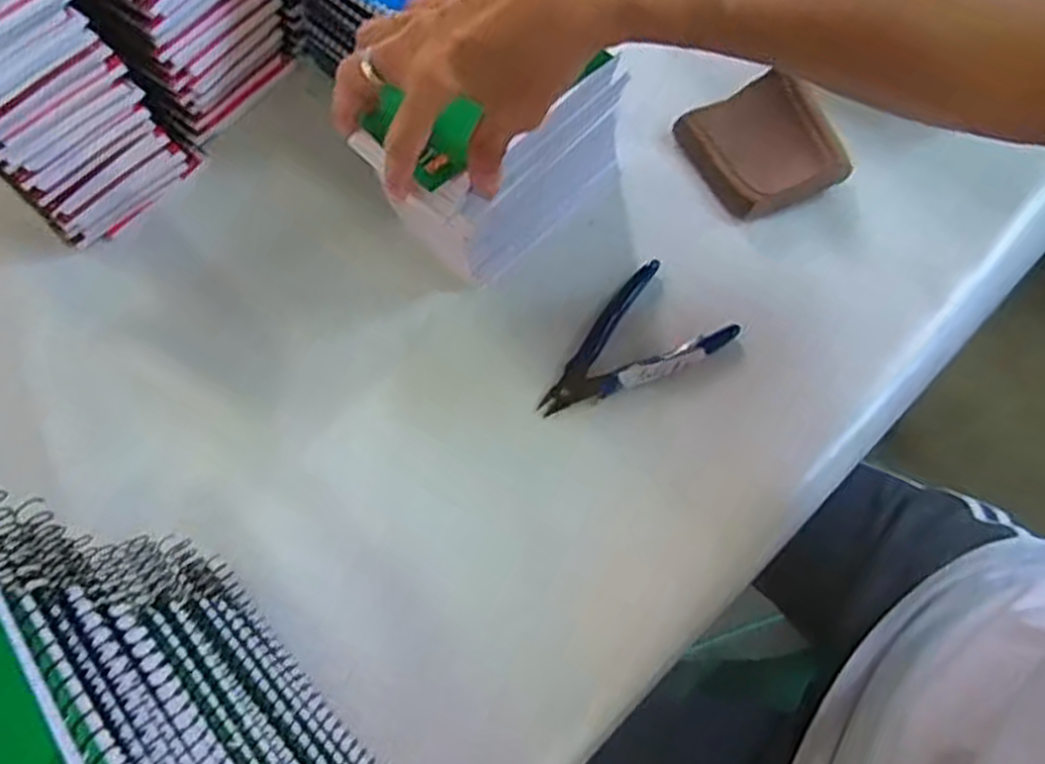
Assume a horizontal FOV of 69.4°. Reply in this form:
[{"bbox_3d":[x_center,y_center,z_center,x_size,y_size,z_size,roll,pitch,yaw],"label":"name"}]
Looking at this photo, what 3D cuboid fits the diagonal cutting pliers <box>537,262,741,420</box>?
[{"bbox_3d":[0.060,-0.019,0.448,0.117,0.009,0.068,-37,70,-12],"label":"diagonal cutting pliers"}]

